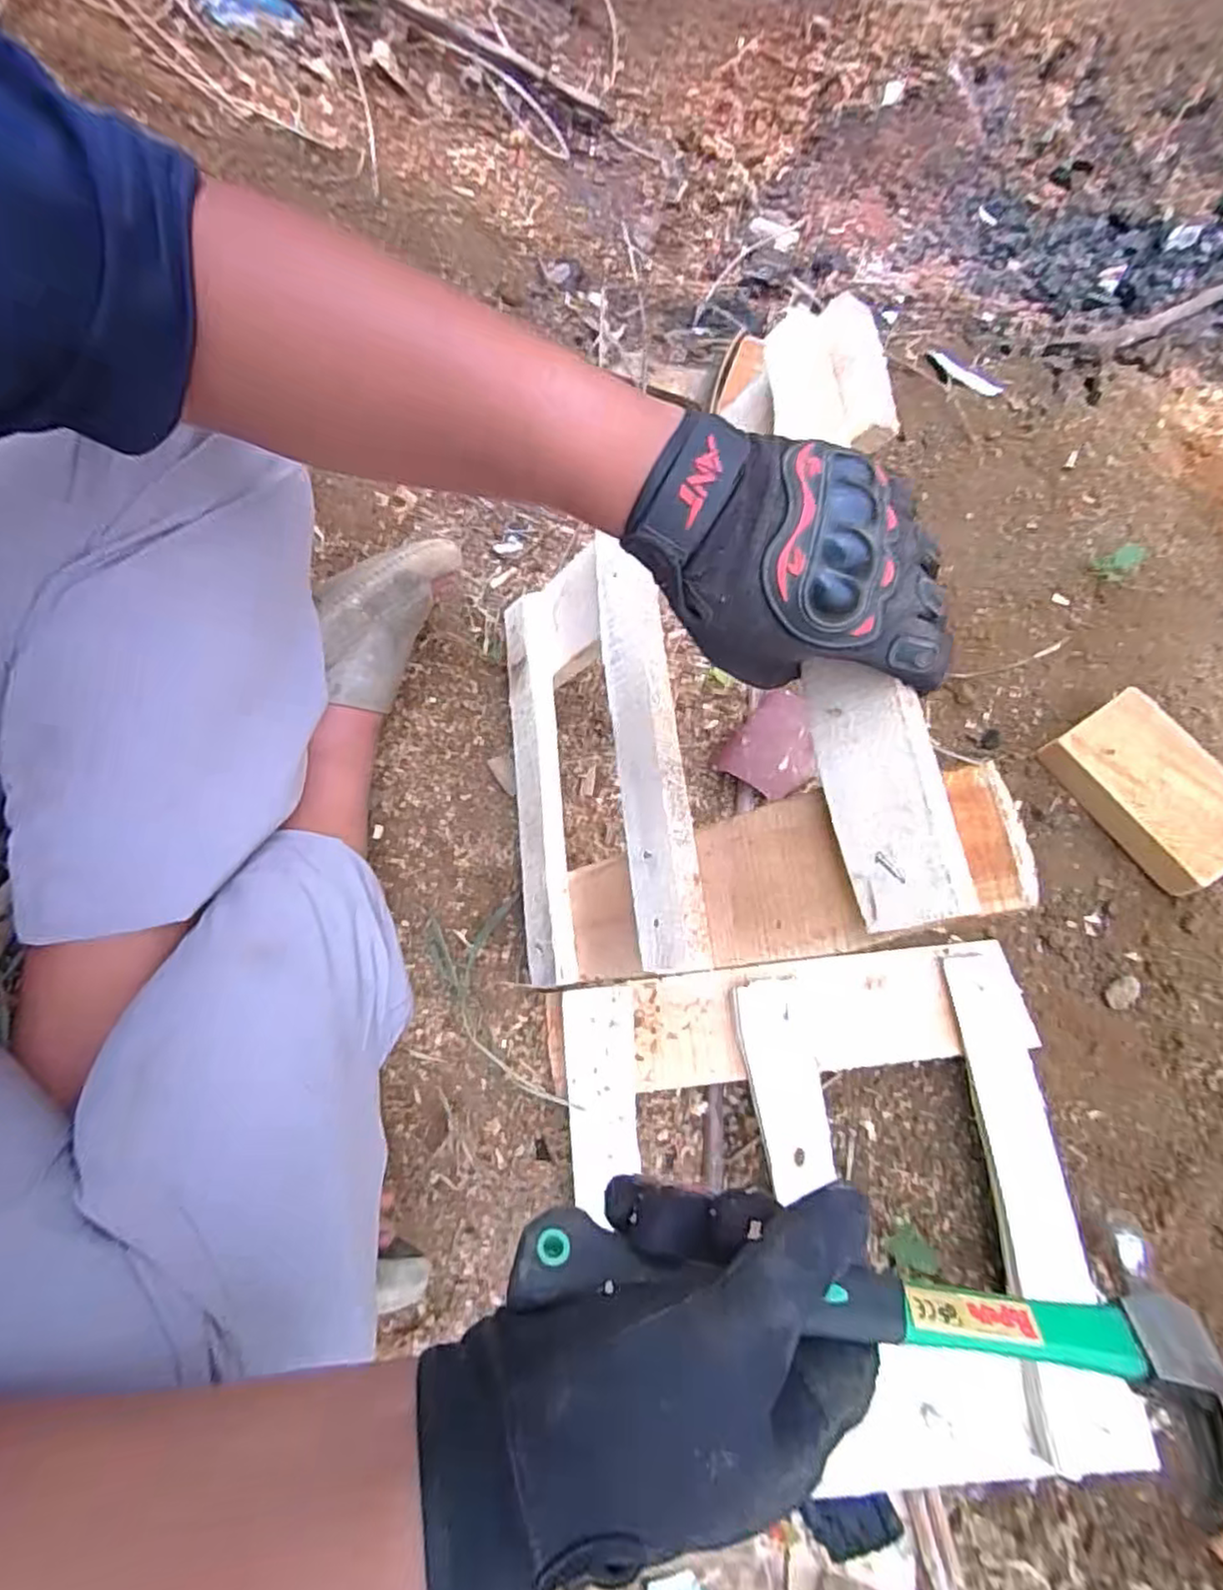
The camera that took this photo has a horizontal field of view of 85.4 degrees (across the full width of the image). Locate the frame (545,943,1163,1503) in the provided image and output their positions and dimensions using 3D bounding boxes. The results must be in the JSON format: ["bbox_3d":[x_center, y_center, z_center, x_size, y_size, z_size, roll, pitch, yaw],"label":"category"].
[{"bbox_3d":[0.158,0.311,0.502,0.384,0.048,0.352,-5,67,-3],"label":"frame"}]

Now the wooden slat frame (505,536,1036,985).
[{"bbox_3d":[0.038,-0.060,0.455,0.032,0.363,0.341,4,70,-38],"label":"wooden slat frame"}]

